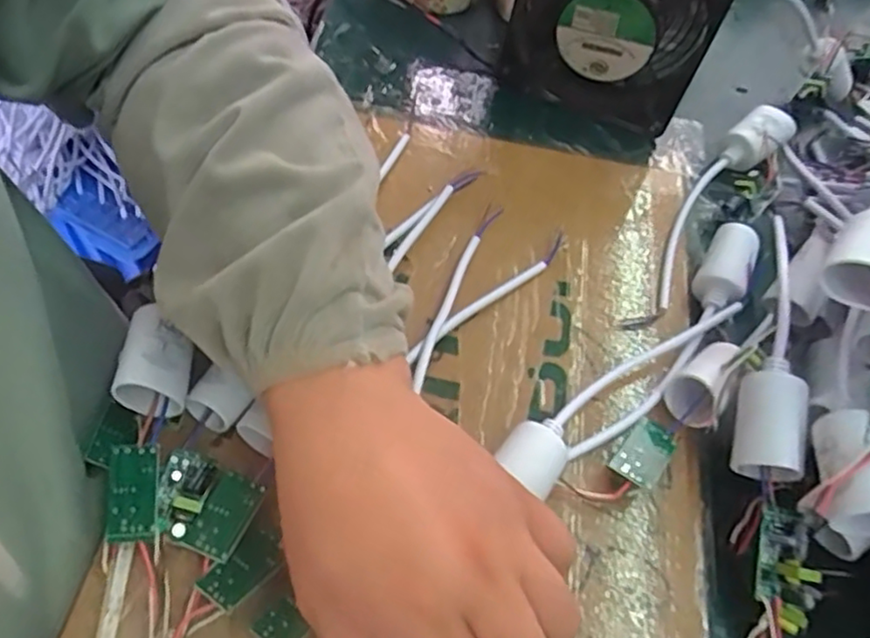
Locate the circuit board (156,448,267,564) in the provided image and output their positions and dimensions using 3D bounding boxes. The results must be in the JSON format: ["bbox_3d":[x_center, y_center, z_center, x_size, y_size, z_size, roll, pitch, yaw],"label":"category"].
[{"bbox_3d":[-0.100,0.079,0.283,0.046,0.015,0.035,21,58,8],"label":"circuit board"}]

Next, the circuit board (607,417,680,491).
[{"bbox_3d":[0.099,0.063,0.312,0.021,0.004,0.036,30,50,24],"label":"circuit board"}]

